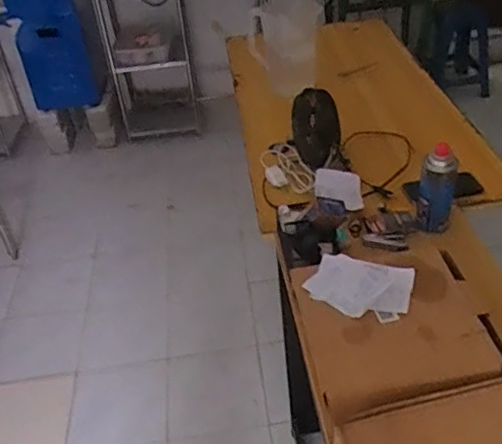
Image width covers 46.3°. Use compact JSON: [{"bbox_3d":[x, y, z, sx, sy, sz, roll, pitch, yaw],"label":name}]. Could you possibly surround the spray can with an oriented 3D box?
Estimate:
[{"bbox_3d":[0.366,-0.061,1.159,0.067,0.183,0.064,7,40,18],"label":"spray can"}]

